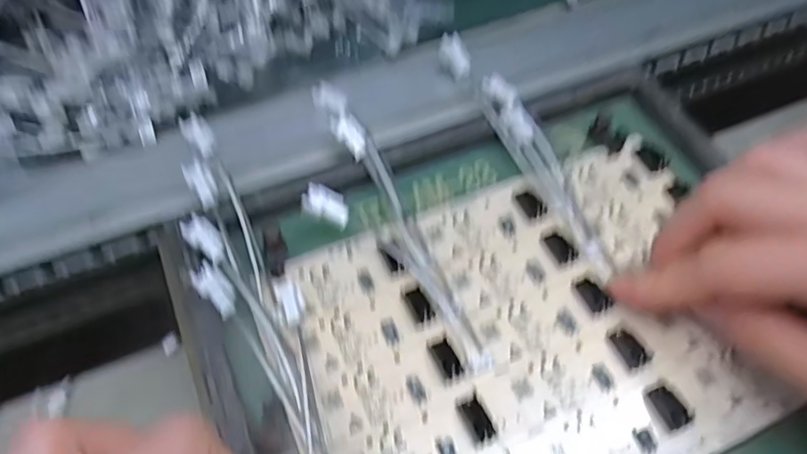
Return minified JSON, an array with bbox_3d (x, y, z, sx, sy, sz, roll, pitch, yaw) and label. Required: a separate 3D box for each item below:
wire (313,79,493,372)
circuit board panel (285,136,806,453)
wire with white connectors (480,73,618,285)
[{"bbox_3d":[-0.006,-0.008,0.245,0.015,0.016,0.147,-22,60,-15],"label":"wire"},{"bbox_3d":[0.050,0.041,0.228,0.180,0.009,0.130,-19,63,-15],"label":"circuit board panel"},{"bbox_3d":[0.063,-0.025,0.261,0.014,0.010,0.107,-21,69,-16],"label":"wire with white connectors"}]

